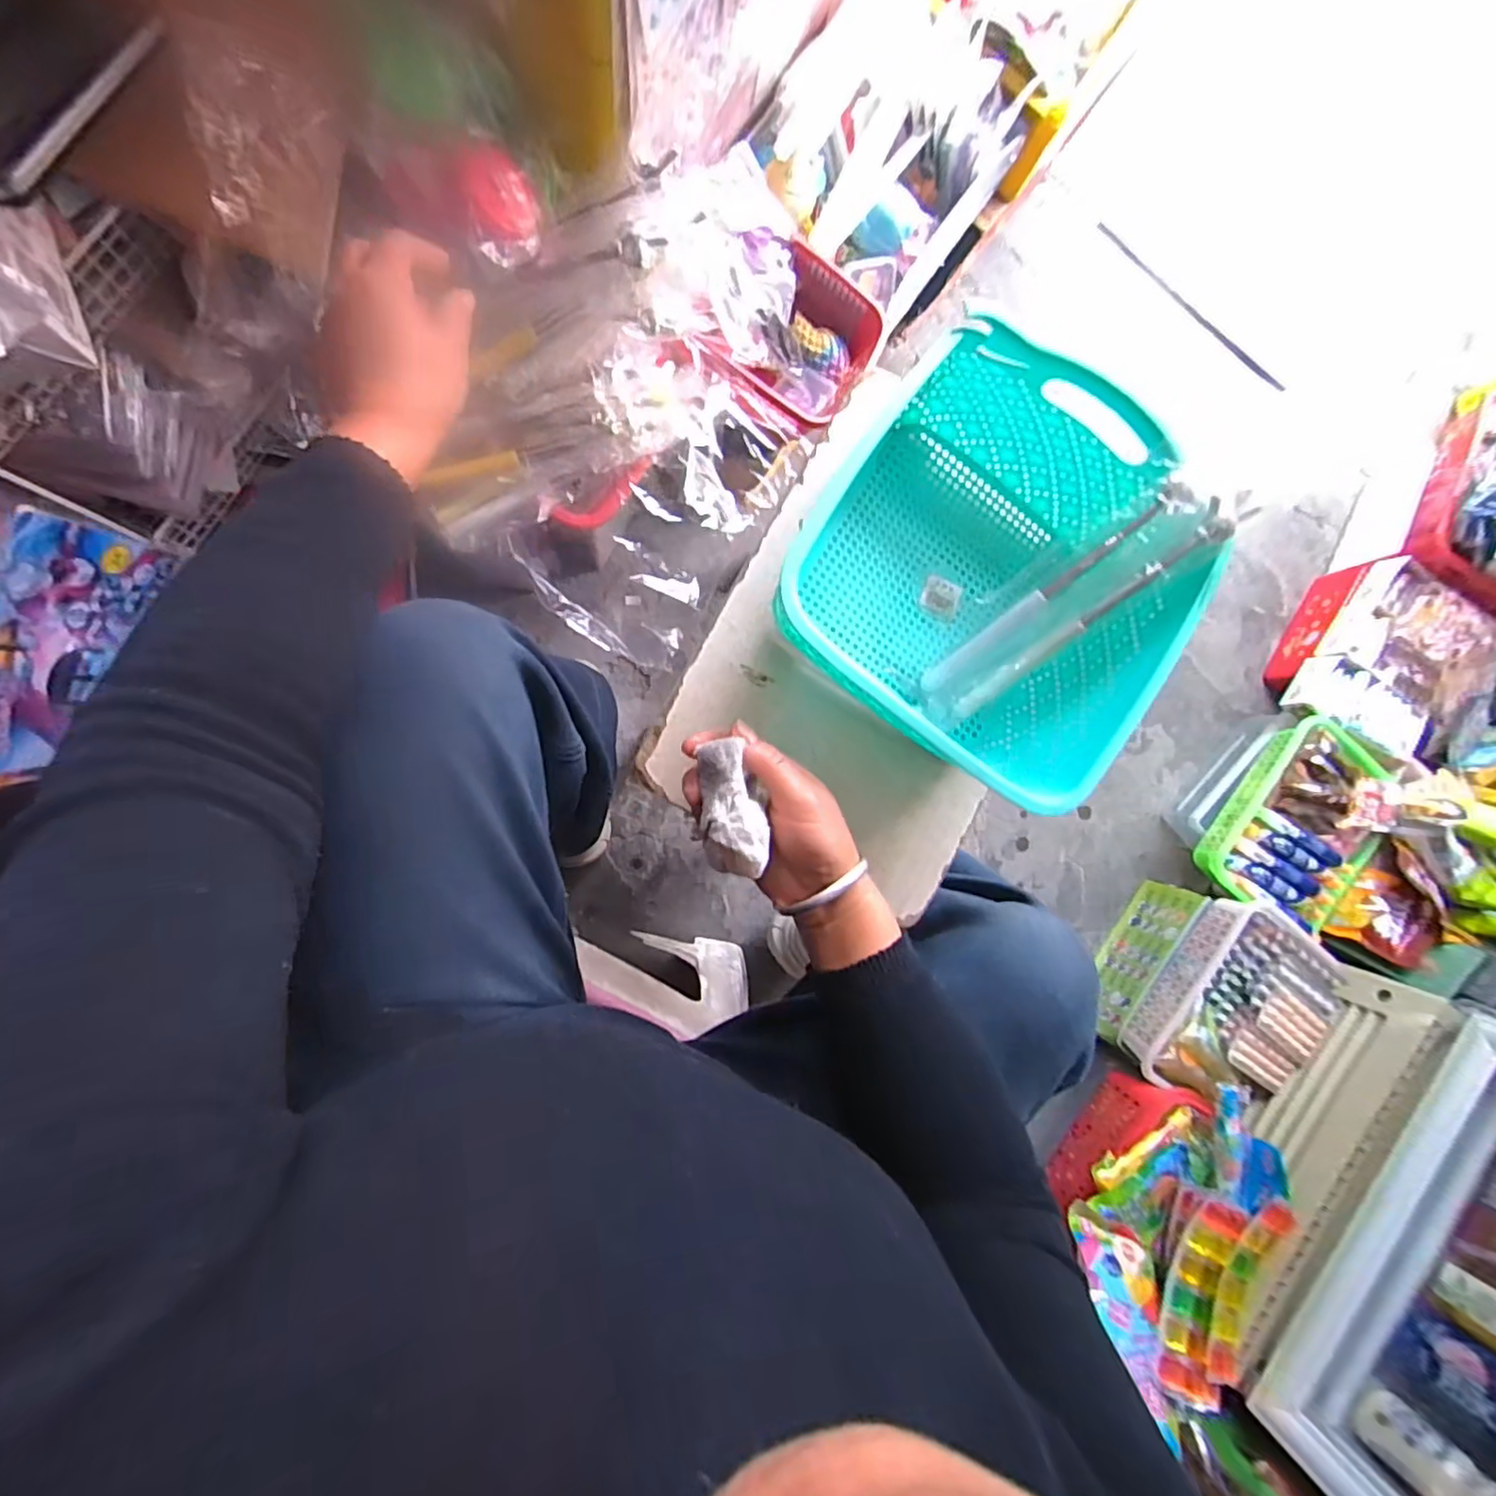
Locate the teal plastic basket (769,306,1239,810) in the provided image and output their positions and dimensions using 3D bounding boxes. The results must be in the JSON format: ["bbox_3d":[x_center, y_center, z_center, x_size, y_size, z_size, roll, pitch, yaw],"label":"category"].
[{"bbox_3d":[0.158,-0.109,0.402,0.204,0.109,0.190,32,86,-9],"label":"teal plastic basket"}]

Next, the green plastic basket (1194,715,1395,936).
[{"bbox_3d":[0.774,0.103,0.903,0.176,0.070,0.276,27,87,-9],"label":"green plastic basket"}]

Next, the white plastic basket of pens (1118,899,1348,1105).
[{"bbox_3d":[0.644,0.347,0.846,0.186,0.081,0.264,34,86,-9],"label":"white plastic basket of pens"}]

